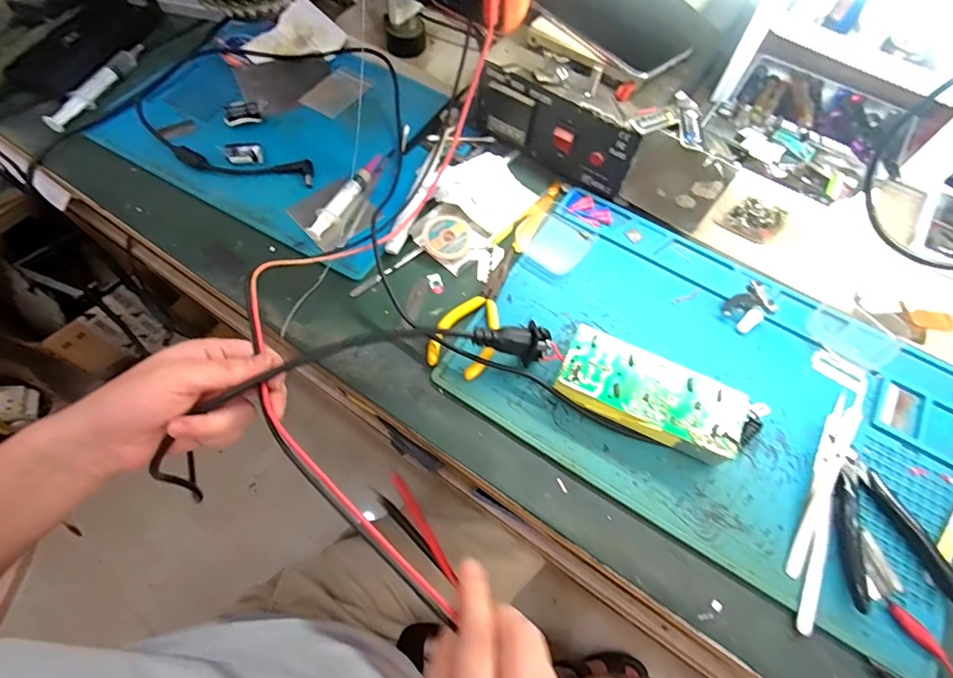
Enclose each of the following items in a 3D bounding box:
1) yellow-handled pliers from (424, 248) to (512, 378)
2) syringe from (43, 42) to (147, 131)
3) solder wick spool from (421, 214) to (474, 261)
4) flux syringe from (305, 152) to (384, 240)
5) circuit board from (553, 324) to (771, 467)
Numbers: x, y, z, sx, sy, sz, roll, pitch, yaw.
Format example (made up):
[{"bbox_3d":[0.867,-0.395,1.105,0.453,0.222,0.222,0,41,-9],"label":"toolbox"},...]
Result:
[{"bbox_3d":[0.004,-0.027,0.400,0.051,0.010,0.129,22,67,9],"label":"yellow-handled pliers"},{"bbox_3d":[-0.402,-0.271,0.499,0.017,0.016,0.140,21,65,9],"label":"syringe"},{"bbox_3d":[-0.025,-0.093,0.429,0.045,0.012,0.047,0,65,-1],"label":"solder wick spool"},{"bbox_3d":[-0.122,-0.137,0.445,0.015,0.014,0.112,26,67,11],"label":"flux syringe"},{"bbox_3d":[0.139,0.046,0.356,0.152,0.027,0.065,24,67,10],"label":"circuit board"}]

